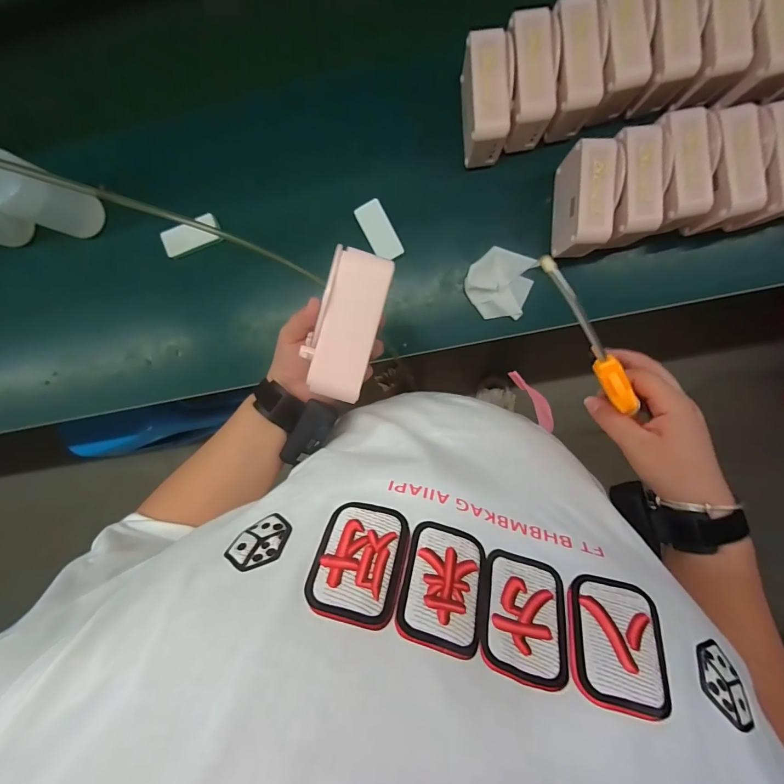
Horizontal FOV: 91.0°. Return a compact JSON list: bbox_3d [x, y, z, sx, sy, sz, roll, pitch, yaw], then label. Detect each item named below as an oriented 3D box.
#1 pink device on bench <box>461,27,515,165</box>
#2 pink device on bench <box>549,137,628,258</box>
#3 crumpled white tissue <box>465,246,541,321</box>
[{"bbox_3d":[0.125,-0.386,0.517,0.054,0.098,0.127,-3,95,6],"label":"pink device on bench"},{"bbox_3d":[0.260,-0.254,0.520,0.061,0.089,0.127,1,95,5],"label":"pink device on bench"},{"bbox_3d":[0.162,-0.164,0.581,0.094,0.021,0.101,19,97,4],"label":"crumpled white tissue"}]

